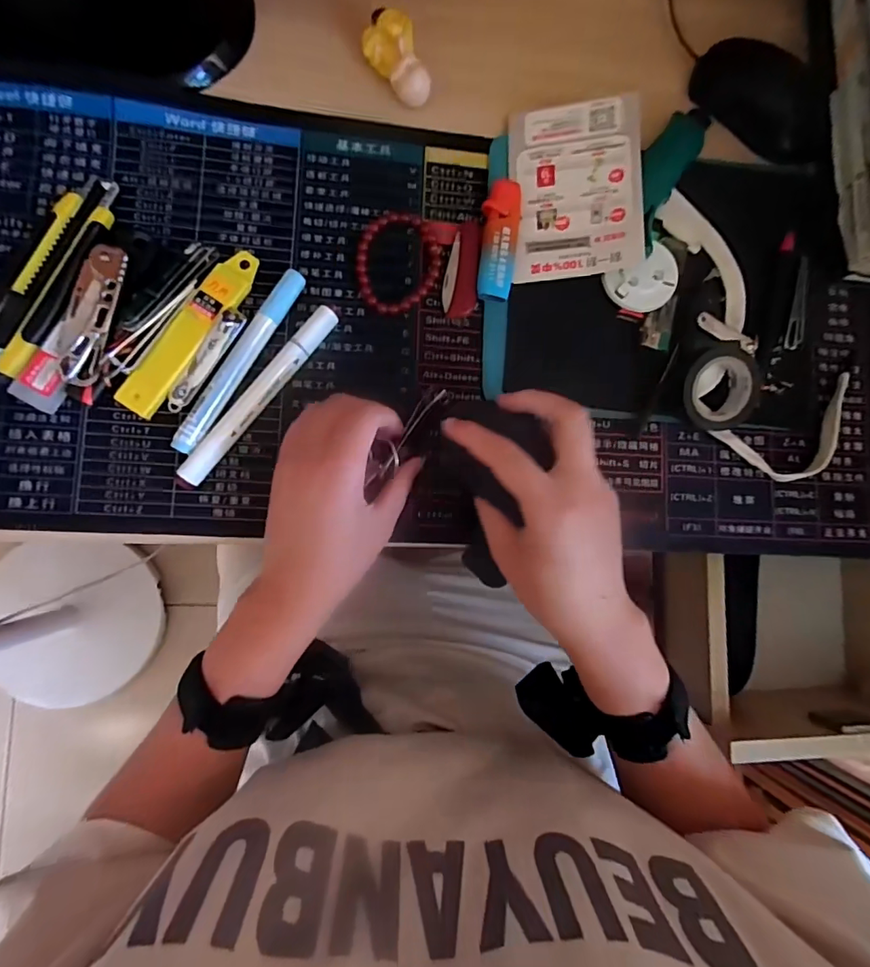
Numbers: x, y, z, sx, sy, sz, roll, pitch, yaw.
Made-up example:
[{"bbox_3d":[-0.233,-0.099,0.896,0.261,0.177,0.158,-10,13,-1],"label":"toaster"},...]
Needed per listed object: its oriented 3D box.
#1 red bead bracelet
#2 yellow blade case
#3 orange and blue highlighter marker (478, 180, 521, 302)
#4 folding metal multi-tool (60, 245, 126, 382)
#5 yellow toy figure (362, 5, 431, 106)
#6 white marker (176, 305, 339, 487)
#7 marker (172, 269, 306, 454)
[{"bbox_3d":[-0.025,-0.154,0.349,0.058,0.005,0.072,1,86,-7],"label":"red bead bracelet"},{"bbox_3d":[-0.156,-0.099,0.323,0.026,0.012,0.126,33,83,-4],"label":"yellow blade case"},{"bbox_3d":[0.045,-0.172,0.353,0.025,0.014,0.085,8,85,-6],"label":"orange and blue highlighter marker"},{"bbox_3d":[-0.212,-0.104,0.312,0.024,0.012,0.086,12,85,-6],"label":"folding metal multi-tool"},{"bbox_3d":[-0.027,-0.293,0.349,0.031,0.028,0.056,-24,89,-8],"label":"yellow toy figure"},{"bbox_3d":[-0.113,-0.058,0.326,0.016,0.013,0.143,38,83,-3],"label":"white marker"},{"bbox_3d":[-0.125,-0.080,0.322,0.014,0.008,0.135,31,83,-4],"label":"marker"}]

